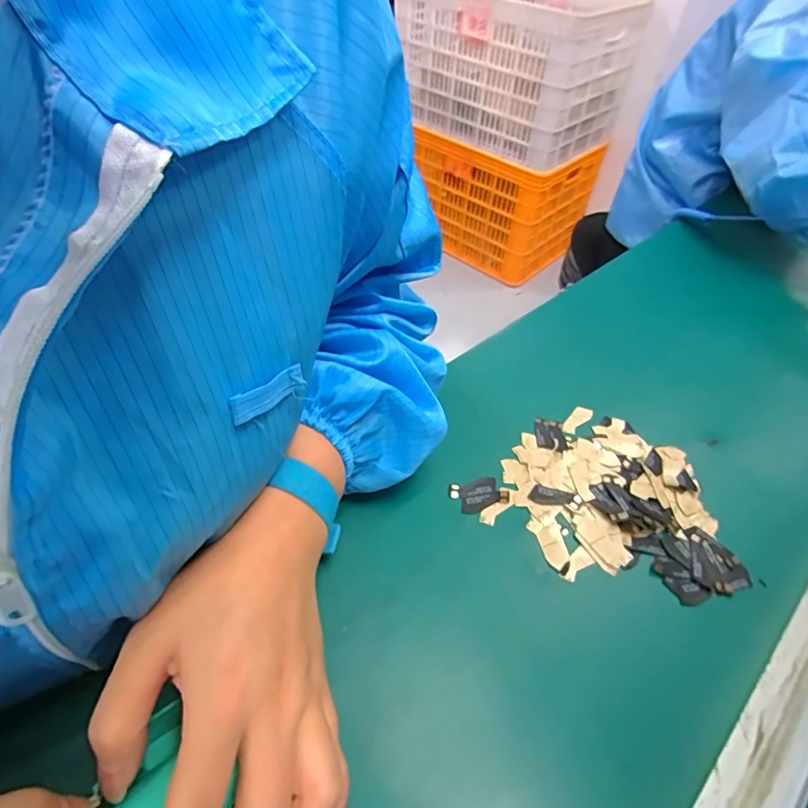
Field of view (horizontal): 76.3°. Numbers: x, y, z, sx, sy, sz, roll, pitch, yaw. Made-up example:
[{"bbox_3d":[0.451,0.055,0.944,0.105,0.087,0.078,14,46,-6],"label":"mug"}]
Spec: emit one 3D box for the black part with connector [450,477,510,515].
[{"bbox_3d":[0.054,0.065,0.367,0.037,0.004,0.025,-13,49,-18],"label":"black part with connector"}]

